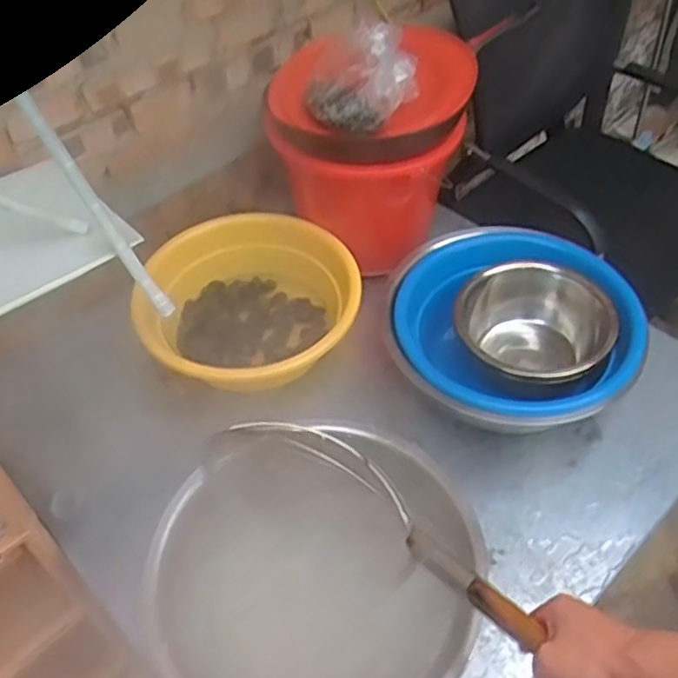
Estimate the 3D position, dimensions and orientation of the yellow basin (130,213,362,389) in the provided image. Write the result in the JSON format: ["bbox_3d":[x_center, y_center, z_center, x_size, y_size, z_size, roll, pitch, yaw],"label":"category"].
[{"bbox_3d":[-0.141,-0.058,1.112,0.331,0.119,0.324,-2,49,2],"label":"yellow basin"}]

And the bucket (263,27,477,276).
[{"bbox_3d":[0.057,-0.314,1.173,0.303,0.288,0.303,-2,49,2],"label":"bucket"}]

